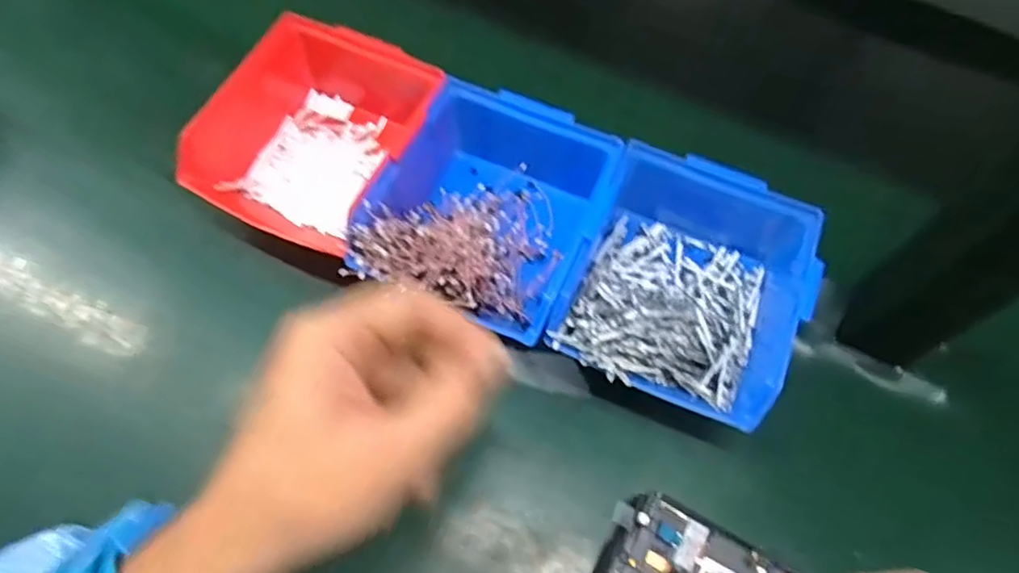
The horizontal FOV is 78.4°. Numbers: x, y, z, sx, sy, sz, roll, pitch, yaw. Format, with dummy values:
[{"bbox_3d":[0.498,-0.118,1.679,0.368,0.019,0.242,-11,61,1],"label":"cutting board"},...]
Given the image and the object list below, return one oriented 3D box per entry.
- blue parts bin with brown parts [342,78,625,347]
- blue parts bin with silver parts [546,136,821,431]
[{"bbox_3d":[-0.011,-0.046,0.383,0.121,0.067,0.163,25,63,9],"label":"blue parts bin with brown parts"},{"bbox_3d":[0.103,-0.005,0.374,0.125,0.068,0.156,20,62,6],"label":"blue parts bin with silver parts"}]

